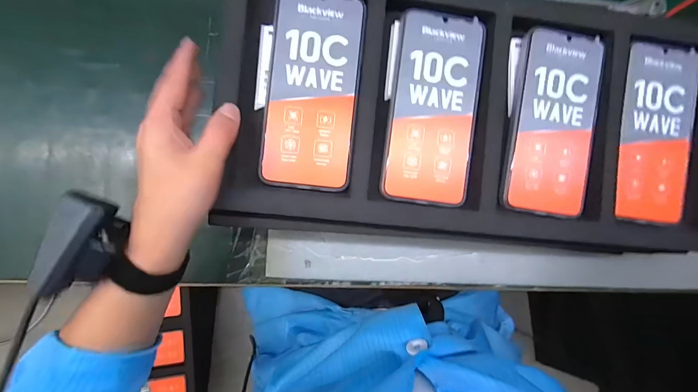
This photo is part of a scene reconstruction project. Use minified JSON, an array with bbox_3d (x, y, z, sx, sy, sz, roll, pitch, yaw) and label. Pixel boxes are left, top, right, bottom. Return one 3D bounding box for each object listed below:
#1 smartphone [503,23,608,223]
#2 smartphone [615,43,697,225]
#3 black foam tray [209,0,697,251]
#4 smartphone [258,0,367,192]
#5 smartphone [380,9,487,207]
[{"bbox_3d":[0.199,-0.071,0.304,0.078,0.010,0.176,10,82,-4],"label":"smartphone"},{"bbox_3d":[0.306,-0.061,0.320,0.077,0.005,0.173,6,89,-3],"label":"smartphone"},{"bbox_3d":[0.134,-0.077,0.300,0.471,0.033,0.231,4,83,-5],"label":"black foam tray"},{"bbox_3d":[-0.030,-0.093,0.286,0.080,0.005,0.173,6,89,-5],"label":"smartphone"},{"bbox_3d":[0.079,-0.081,0.294,0.079,0.015,0.172,8,82,-5],"label":"smartphone"}]

